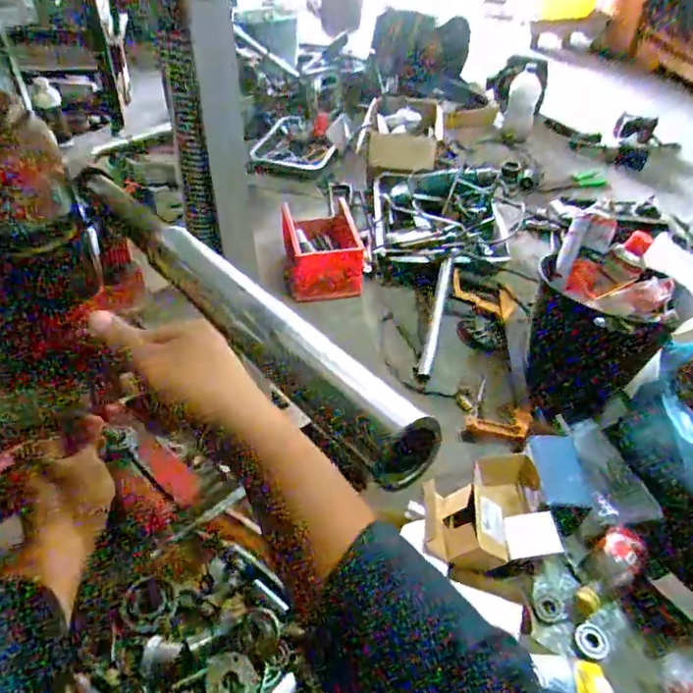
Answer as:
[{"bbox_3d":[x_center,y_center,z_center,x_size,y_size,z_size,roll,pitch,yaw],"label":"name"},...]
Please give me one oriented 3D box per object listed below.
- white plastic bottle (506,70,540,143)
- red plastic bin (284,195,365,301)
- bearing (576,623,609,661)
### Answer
[{"bbox_3d":[0.521,-0.718,1.641,0.076,0.185,0.081,2,15,-3],"label":"white plastic bottle"},{"bbox_3d":[-0.053,-0.215,1.168,0.156,0.100,0.253,-3,45,-8],"label":"red plastic bin"},{"bbox_3d":[0.305,0.368,0.687,0.038,0.007,0.041,-8,37,31],"label":"bearing"}]

